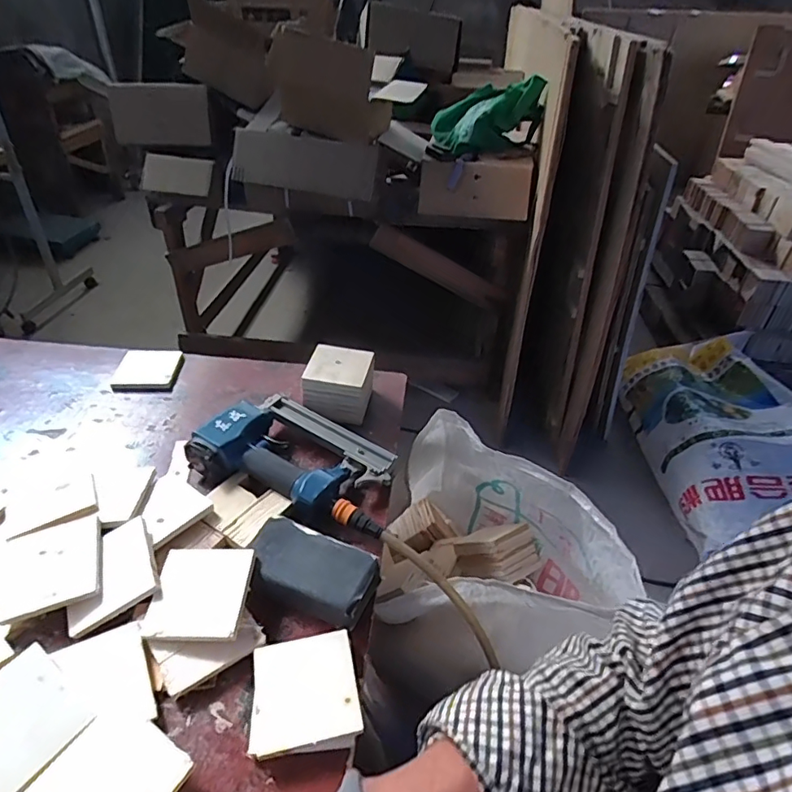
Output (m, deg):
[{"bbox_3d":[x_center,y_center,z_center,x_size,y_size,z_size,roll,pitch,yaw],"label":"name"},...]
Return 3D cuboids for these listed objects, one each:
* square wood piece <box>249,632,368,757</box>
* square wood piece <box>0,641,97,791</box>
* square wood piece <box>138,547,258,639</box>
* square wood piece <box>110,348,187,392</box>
[{"bbox_3d":[-0.083,0.264,0.473,0.095,0.008,0.091,-8,39,-13],"label":"square wood piece"},{"bbox_3d":[-0.310,0.266,0.422,0.094,0.009,0.091,30,47,18],"label":"square wood piece"},{"bbox_3d":[-0.195,0.196,0.524,0.090,0.012,0.092,0,49,3],"label":"square wood piece"},{"bbox_3d":[-0.399,-0.043,0.843,0.100,0.015,0.106,-1,38,-4],"label":"square wood piece"}]

